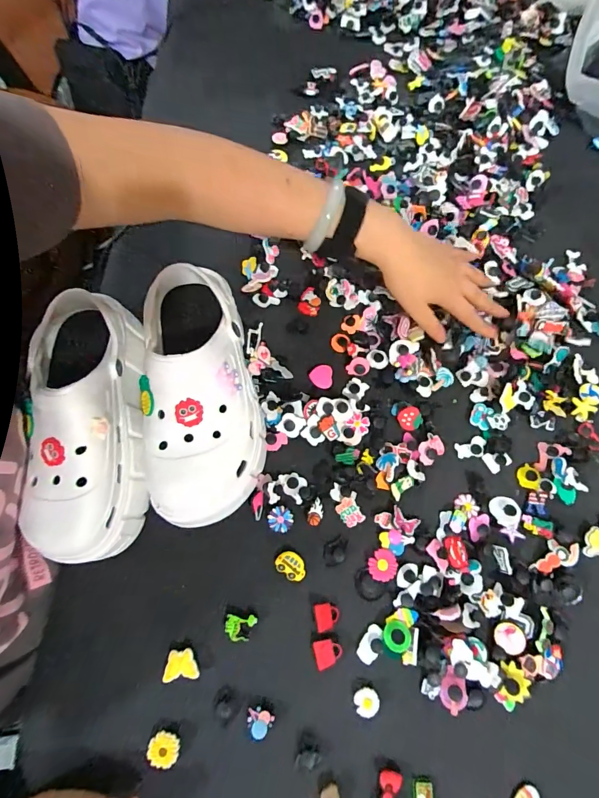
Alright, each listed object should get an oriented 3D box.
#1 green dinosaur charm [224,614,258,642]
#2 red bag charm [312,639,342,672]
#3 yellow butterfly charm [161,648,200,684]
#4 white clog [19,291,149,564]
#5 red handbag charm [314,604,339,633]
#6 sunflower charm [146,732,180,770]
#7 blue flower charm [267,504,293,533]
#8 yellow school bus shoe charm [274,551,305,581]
[{"bbox_3d":[-0.053,0.208,0.347,0.028,0.006,0.020,2,72,2],"label":"green dinosaur charm"},{"bbox_3d":[0.026,0.227,0.341,0.025,0.004,0.023,-14,72,-4],"label":"red bag charm"},{"bbox_3d":[-0.104,0.234,0.336,0.029,0.004,0.023,-5,72,-1],"label":"yellow butterfly charm"},{"bbox_3d":[-0.202,0.016,0.344,0.104,0.088,0.246,-9,72,-2],"label":"white clog"},{"bbox_3d":[0.025,0.199,0.350,0.022,0.004,0.022,-9,72,-2],"label":"red handbag charm"},{"bbox_3d":[-0.113,0.291,0.317,0.025,0.004,0.025,4,72,2],"label":"sunflower charm"},{"bbox_3d":[-0.019,0.118,0.378,0.024,0.004,0.024,0,72,1],"label":"blue flower charm"},{"bbox_3d":[-0.008,0.158,0.365,0.029,0.004,0.022,32,75,11],"label":"yellow school bus shoe charm"}]

